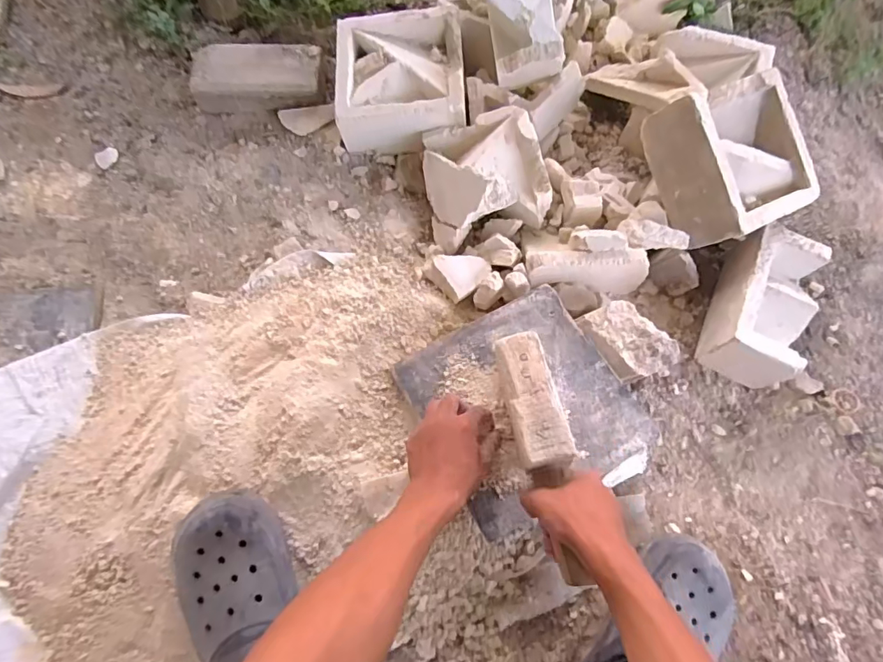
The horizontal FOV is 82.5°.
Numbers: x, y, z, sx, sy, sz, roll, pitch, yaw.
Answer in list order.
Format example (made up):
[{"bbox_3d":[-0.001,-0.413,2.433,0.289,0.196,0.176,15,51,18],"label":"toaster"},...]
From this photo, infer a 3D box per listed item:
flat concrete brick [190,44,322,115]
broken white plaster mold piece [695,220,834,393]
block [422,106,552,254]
[{"bbox_3d":[-0.311,-0.427,0.863,0.207,0.070,0.105,4,69,-1],"label":"flat concrete brick"},{"bbox_3d":[0.458,-0.033,0.721,0.107,0.111,0.192,23,70,6],"label":"broken white plaster mold piece"},{"bbox_3d":[0.061,-0.234,0.761,0.164,0.092,0.179,-11,70,-7],"label":"block"}]

